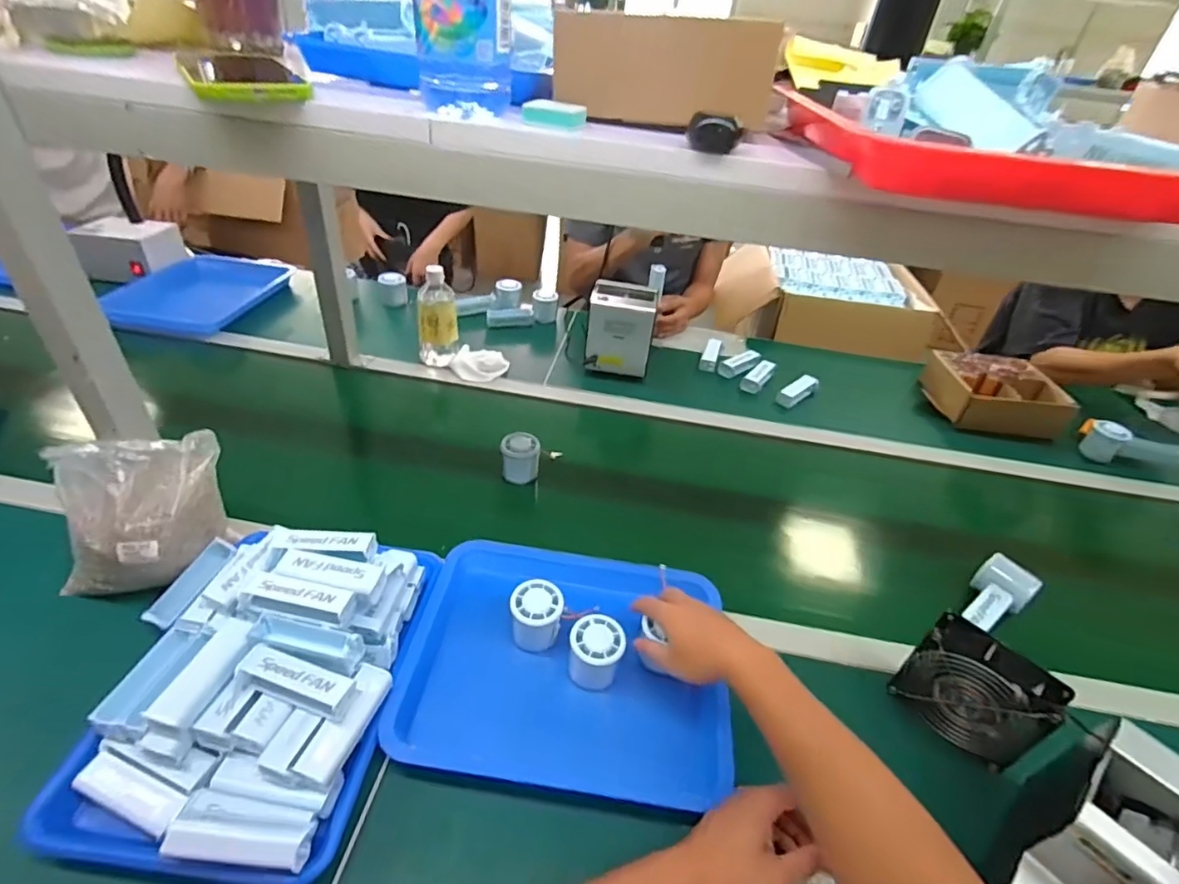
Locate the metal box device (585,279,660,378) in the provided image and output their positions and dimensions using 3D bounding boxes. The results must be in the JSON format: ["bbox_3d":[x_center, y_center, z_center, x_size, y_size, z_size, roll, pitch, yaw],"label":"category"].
[{"bbox_3d":[0.063,-0.224,1.121,0.125,0.143,0.138,9,37,3],"label":"metal box device"}]

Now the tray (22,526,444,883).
[{"bbox_3d":[-0.322,0.212,0.541,0.262,0.112,0.321,7,37,1],"label":"tray"}]

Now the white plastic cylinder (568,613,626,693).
[{"bbox_3d":[0.006,0.229,0.603,0.056,0.068,0.053,4,37,-3],"label":"white plastic cylinder"}]

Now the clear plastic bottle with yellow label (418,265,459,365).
[{"bbox_3d":[-0.288,-0.226,1.065,0.075,0.193,0.054,-4,38,-14],"label":"clear plastic bottle with yellow label"}]

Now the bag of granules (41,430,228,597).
[{"bbox_3d":[-0.495,0.080,0.620,0.159,0.171,0.069,-2,-5,-19],"label":"bag of granules"}]

